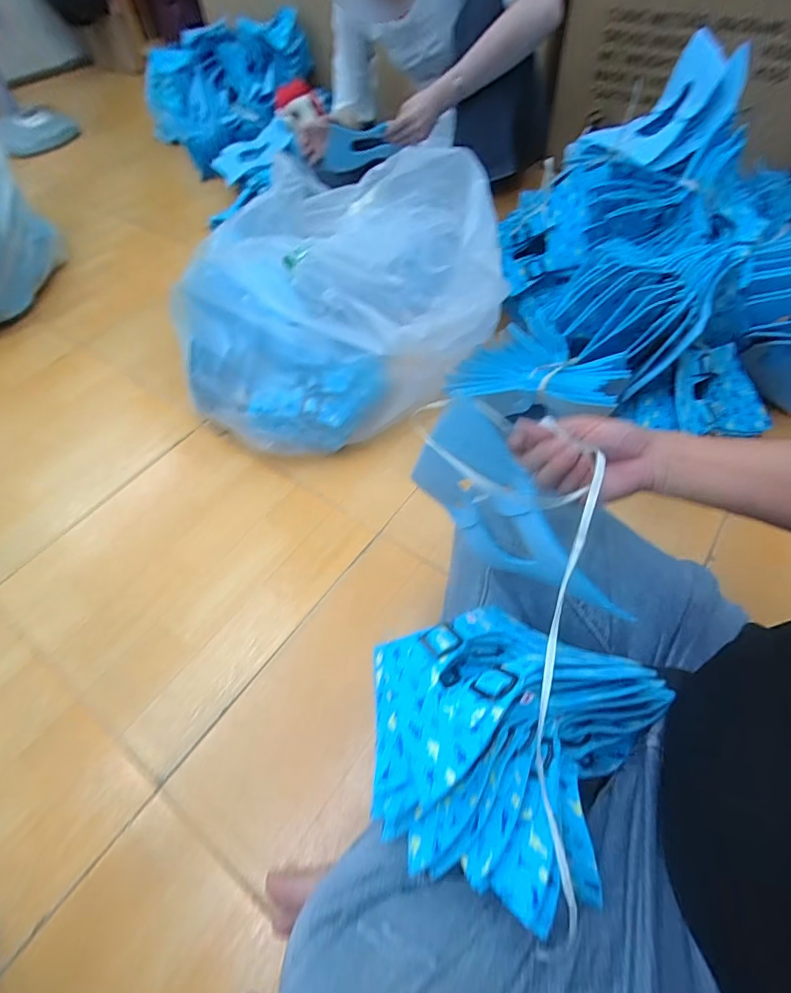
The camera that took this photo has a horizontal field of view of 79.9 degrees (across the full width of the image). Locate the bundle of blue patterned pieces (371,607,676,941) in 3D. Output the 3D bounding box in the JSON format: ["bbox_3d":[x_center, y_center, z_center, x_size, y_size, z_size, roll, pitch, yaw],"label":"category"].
[{"bbox_3d":[0.082,0.177,0.371,0.208,0.092,0.208,-2,55,2],"label":"bundle of blue patterned pieces"}]

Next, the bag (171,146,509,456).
[{"bbox_3d":[-0.099,-0.376,0.823,0.510,0.236,0.552,-3,55,1],"label":"bag"}]

